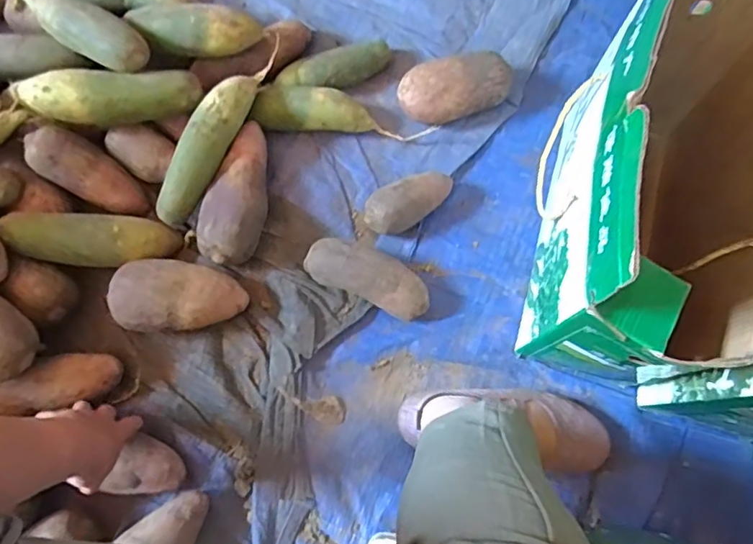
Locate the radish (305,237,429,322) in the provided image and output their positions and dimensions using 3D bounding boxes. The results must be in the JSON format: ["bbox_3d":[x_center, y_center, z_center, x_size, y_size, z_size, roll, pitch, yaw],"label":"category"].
[{"bbox_3d":[-0.010,0.007,0.701,0.161,0.056,0.063,23,75,6],"label":"radish"}]

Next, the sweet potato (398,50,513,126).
[{"bbox_3d":[0.105,-0.245,0.754,0.145,0.069,0.075,-21,75,-6],"label":"sweet potato"}]

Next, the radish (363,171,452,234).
[{"bbox_3d":[0.041,-0.090,0.730,0.123,0.056,0.057,-28,77,-7],"label":"radish"}]

